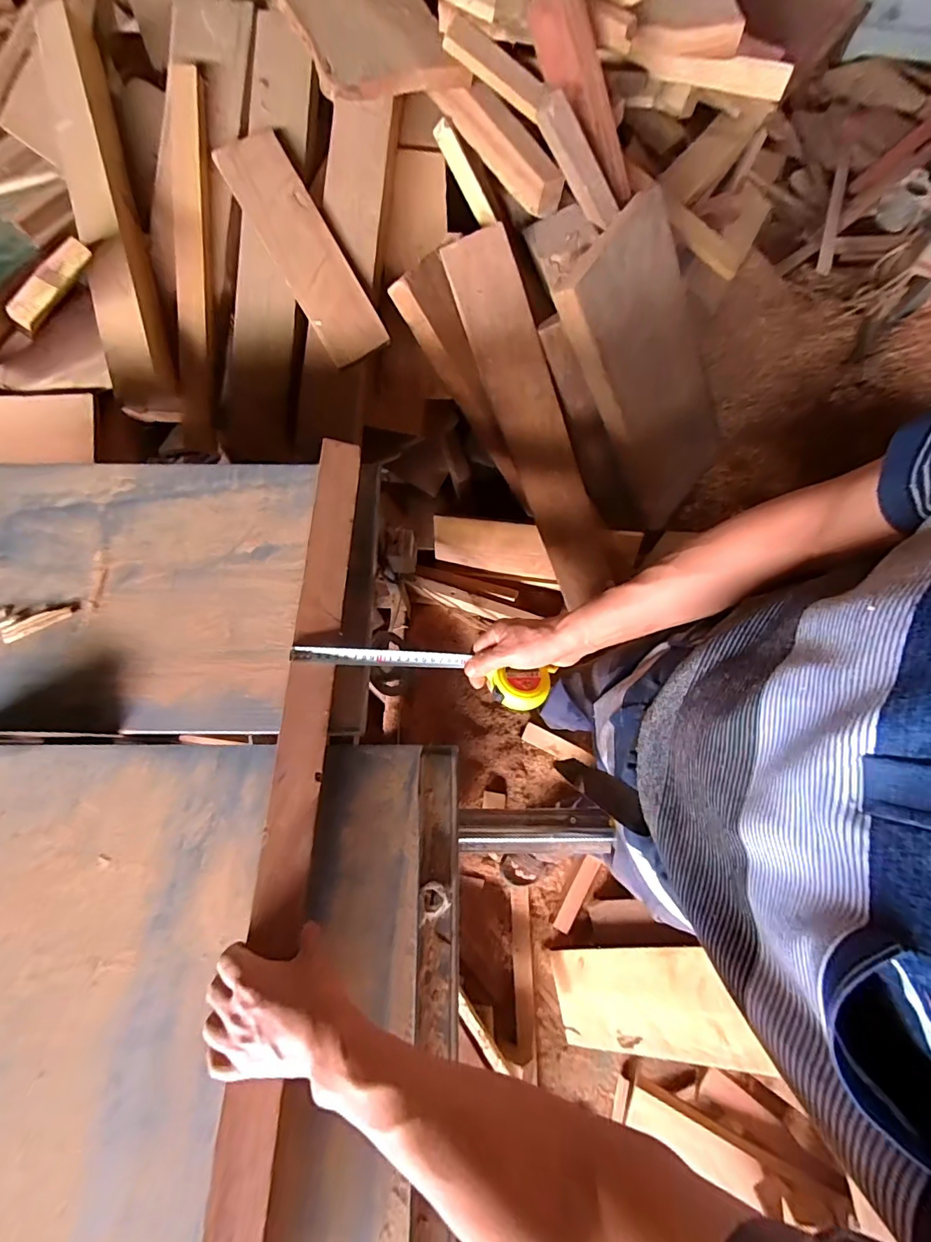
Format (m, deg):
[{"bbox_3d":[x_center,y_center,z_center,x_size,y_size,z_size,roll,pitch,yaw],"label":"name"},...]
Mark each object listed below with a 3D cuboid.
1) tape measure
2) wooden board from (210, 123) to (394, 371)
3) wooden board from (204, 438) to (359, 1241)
[{"bbox_3d":[-0.046,0.056,0.554,0.289,0.032,0.052,10,72,-4],"label":"tape measure"},{"bbox_3d":[-0.340,-0.775,0.987,0.136,0.027,0.522,-29,89,0],"label":"wooden board"},{"bbox_3d":[-0.174,0.229,0.470,0.047,0.034,0.937,2,72,0],"label":"wooden board"}]

